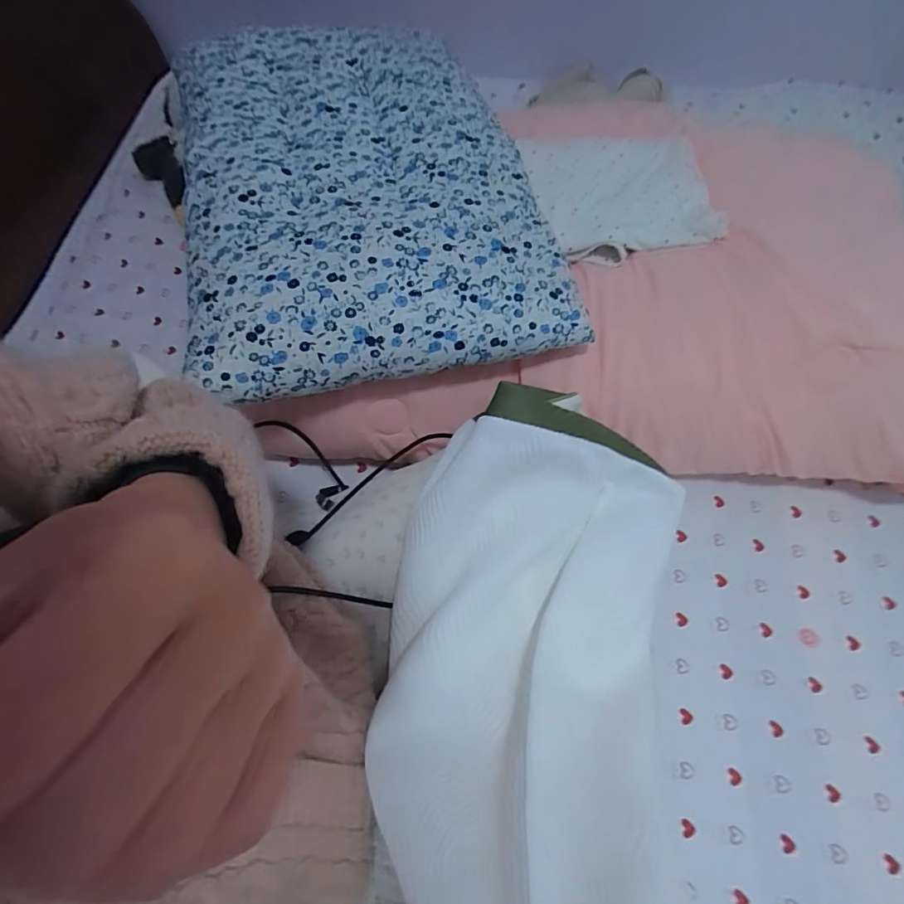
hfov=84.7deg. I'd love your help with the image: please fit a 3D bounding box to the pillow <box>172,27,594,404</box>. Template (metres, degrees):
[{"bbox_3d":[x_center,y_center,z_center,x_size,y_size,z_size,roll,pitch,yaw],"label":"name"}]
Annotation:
[{"bbox_3d":[-0.092,-0.288,0.540,0.374,0.085,0.452,-11,65,-6],"label":"pillow"}]

